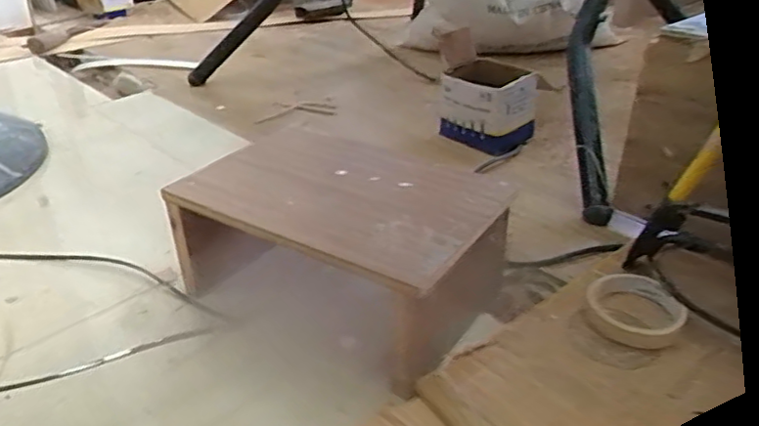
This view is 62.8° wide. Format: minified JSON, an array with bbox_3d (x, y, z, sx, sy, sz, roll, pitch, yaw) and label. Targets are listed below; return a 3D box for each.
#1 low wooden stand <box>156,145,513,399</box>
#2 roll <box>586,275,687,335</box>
[{"bbox_3d":[-0.043,0.032,0.618,0.292,0.127,0.170,19,36,28],"label":"low wooden stand"},{"bbox_3d":[0.243,0.090,0.597,0.088,0.021,0.088,0,31,0],"label":"roll"}]

